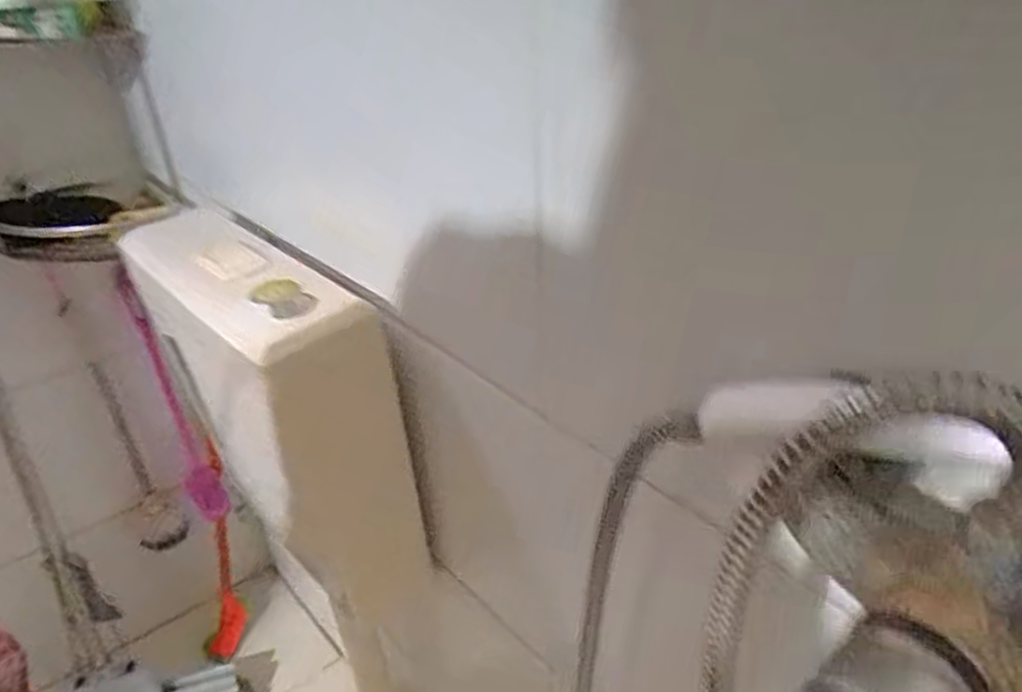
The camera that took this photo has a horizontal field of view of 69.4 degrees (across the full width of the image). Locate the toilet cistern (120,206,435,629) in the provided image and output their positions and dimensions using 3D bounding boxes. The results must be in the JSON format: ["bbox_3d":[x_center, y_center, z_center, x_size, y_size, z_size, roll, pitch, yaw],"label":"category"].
[{"bbox_3d":[-0.246,0.068,0.747,0.323,0.335,0.114,22,39,38],"label":"toilet cistern"}]

